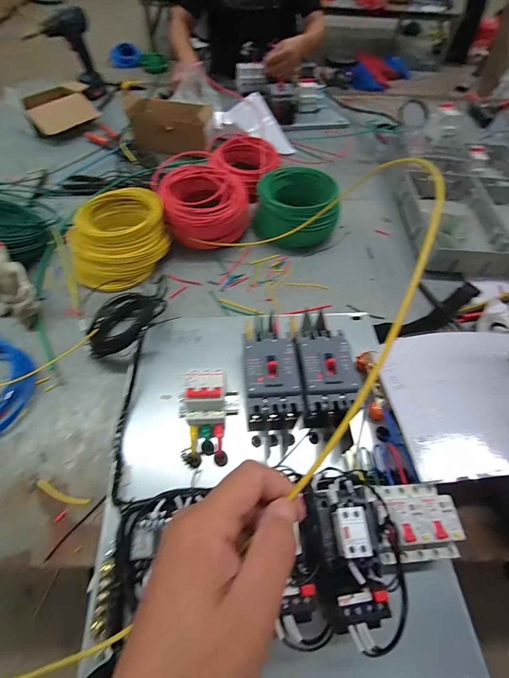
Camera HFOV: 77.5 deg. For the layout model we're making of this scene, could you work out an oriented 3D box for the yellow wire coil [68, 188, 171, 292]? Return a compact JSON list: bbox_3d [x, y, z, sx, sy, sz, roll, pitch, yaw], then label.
[{"bbox_3d":[-0.266,-0.198,0.632,0.183,0.100,0.176,2,56,-3],"label":"yellow wire coil"}]

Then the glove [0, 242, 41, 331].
[{"bbox_3d":[-0.447,-0.091,0.567,0.160,0.063,0.085,41,63,21],"label":"glove"}]

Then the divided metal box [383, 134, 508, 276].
[{"bbox_3d":[0.558,-0.362,0.787,0.374,0.086,0.497,3,56,-2],"label":"divided metal box"}]

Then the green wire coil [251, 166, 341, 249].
[{"bbox_3d":[0.103,-0.304,0.717,0.177,0.100,0.203,26,58,13],"label":"green wire coil"}]

